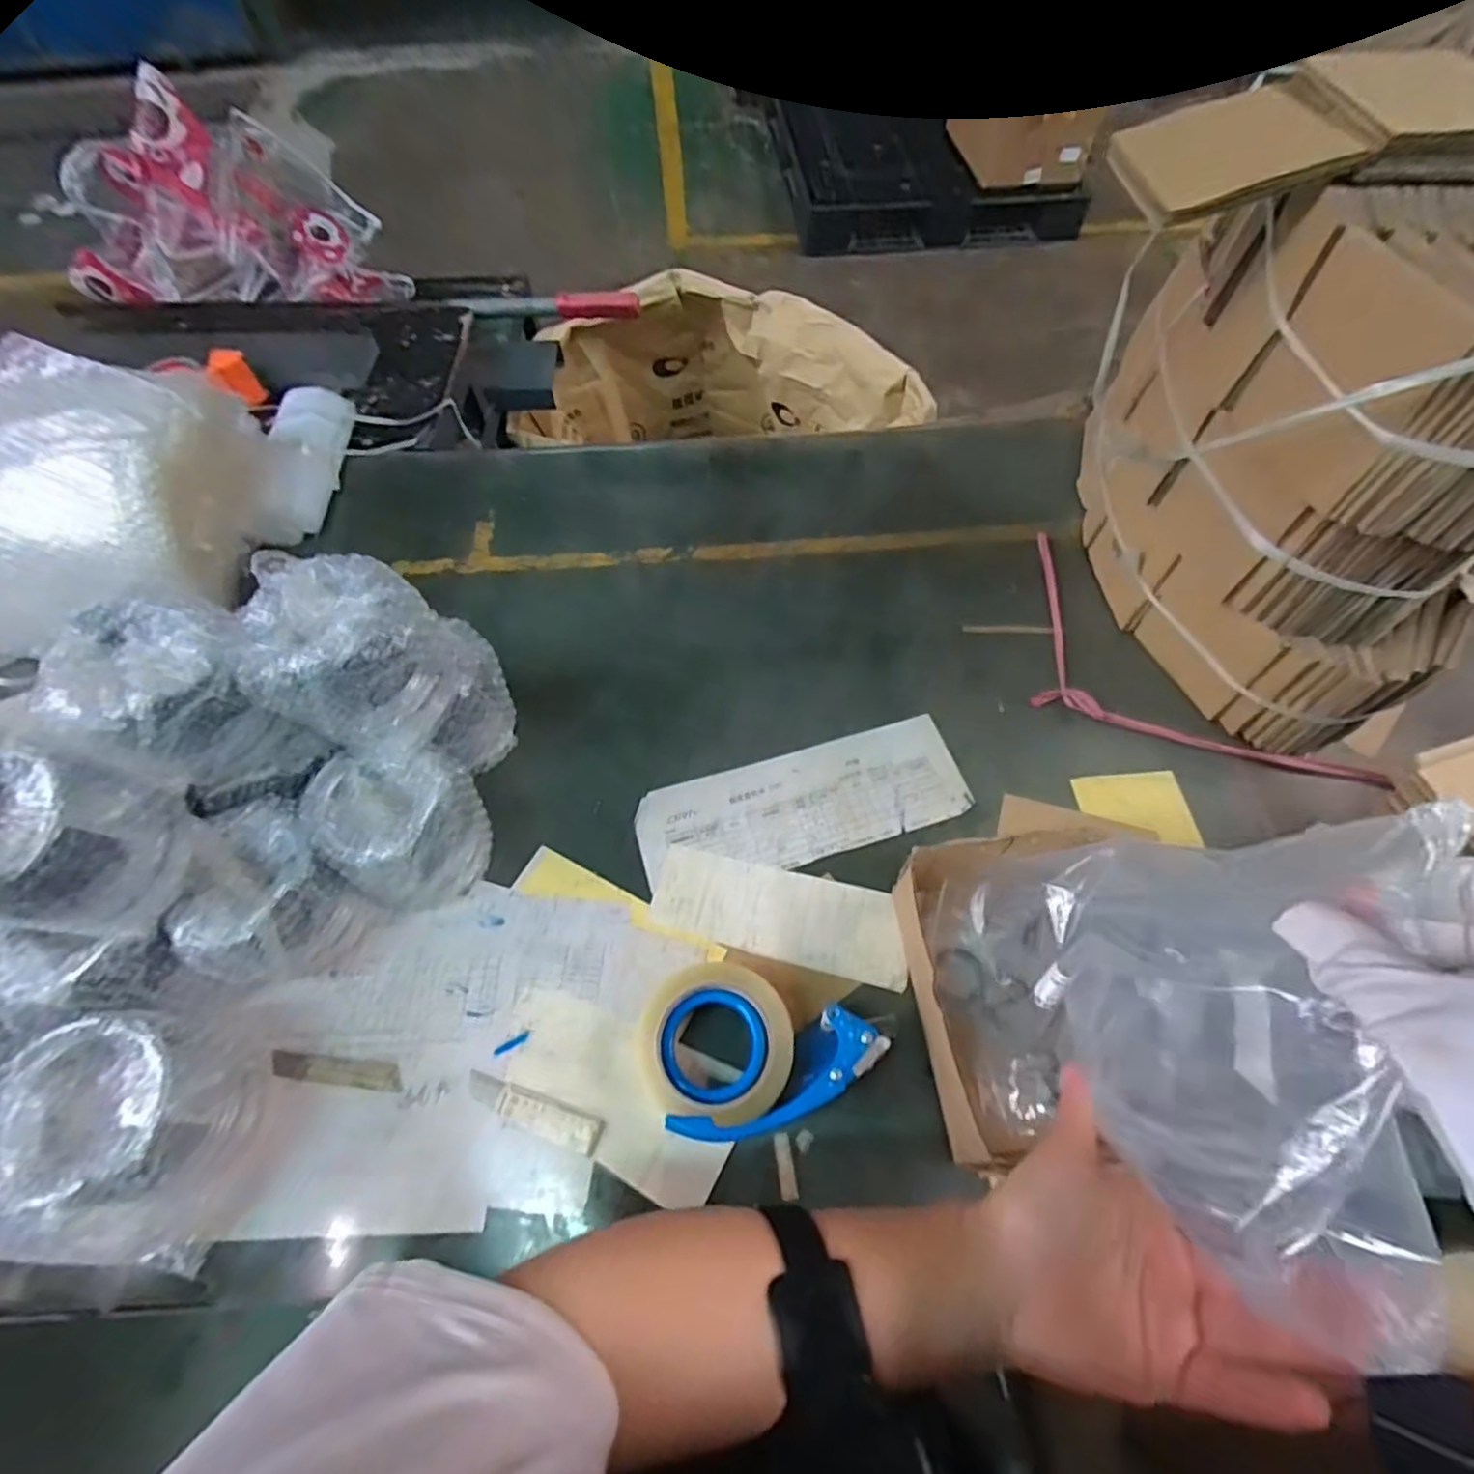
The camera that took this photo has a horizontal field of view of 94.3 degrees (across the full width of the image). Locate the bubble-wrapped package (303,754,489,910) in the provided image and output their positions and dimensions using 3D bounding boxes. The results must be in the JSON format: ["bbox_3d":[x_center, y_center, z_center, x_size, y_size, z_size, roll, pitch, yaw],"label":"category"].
[{"bbox_3d":[-0.269,0.079,0.552,0.112,0.113,0.101,-1,59,0],"label":"bubble-wrapped package"}]

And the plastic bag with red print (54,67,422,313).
[{"bbox_3d":[-0.839,-0.825,1.076,0.482,0.288,0.177,-12,60,-6],"label":"plastic bag with red print"}]

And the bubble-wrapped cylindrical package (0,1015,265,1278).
[{"bbox_3d":[-0.399,0.264,0.445,0.122,0.112,0.142,11,60,8],"label":"bubble-wrapped cylindrical package"}]

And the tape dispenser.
[{"bbox_3d":[0.009,0.231,0.482,0.155,0.054,0.107,19,62,12],"label":"tape dispenser"}]

